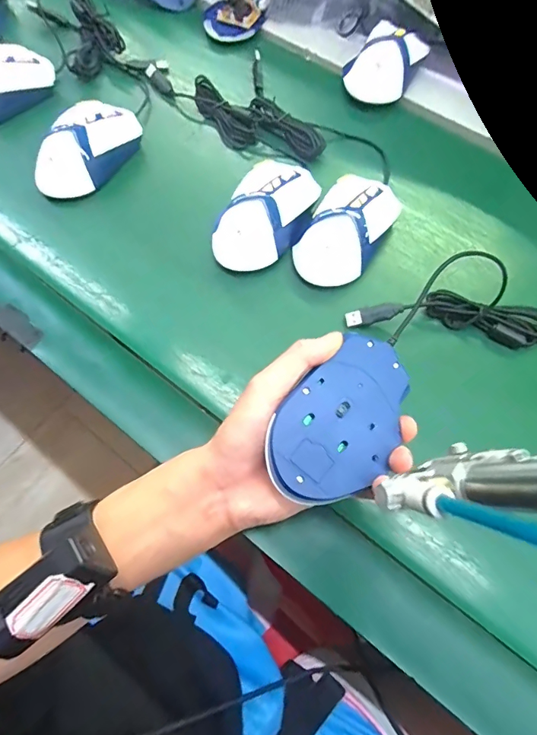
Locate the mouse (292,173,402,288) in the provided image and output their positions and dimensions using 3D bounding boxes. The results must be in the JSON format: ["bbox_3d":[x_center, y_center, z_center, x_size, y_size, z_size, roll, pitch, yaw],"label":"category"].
[{"bbox_3d":[0.076,-0.125,0.393,0.072,0.045,0.121,33,69,4],"label":"mouse"}]

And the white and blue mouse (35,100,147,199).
[{"bbox_3d":[-0.179,-0.218,0.432,0.063,0.043,0.124,28,68,2],"label":"white and blue mouse"}]

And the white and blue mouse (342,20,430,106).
[{"bbox_3d":[0.128,-0.344,0.485,0.072,0.050,0.104,29,68,2],"label":"white and blue mouse"}]

